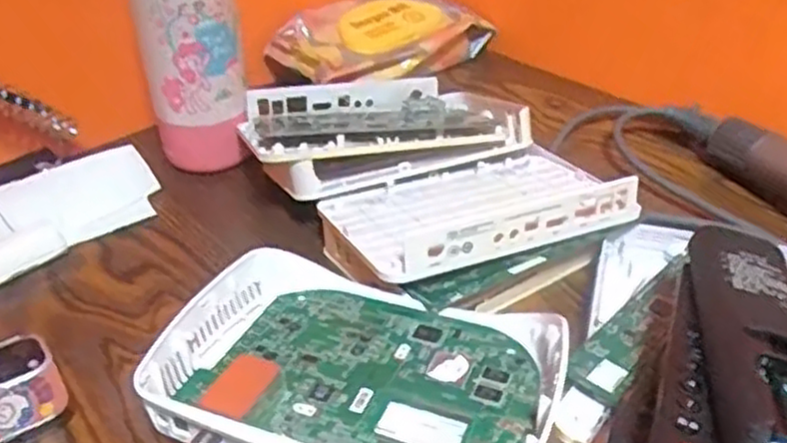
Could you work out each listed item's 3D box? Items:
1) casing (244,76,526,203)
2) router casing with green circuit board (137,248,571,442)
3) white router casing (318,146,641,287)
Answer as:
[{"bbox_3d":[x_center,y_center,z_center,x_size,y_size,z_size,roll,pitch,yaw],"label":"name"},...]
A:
[{"bbox_3d":[-0.009,-0.074,0.556,0.202,0.045,0.129,-16,38,-19],"label":"casing"},{"bbox_3d":[-0.010,0.083,0.368,0.187,0.057,0.143,12,37,18],"label":"router casing with green circuit board"},{"bbox_3d":[0.056,-0.016,0.477,0.179,0.038,0.117,-18,38,-22],"label":"white router casing"}]

